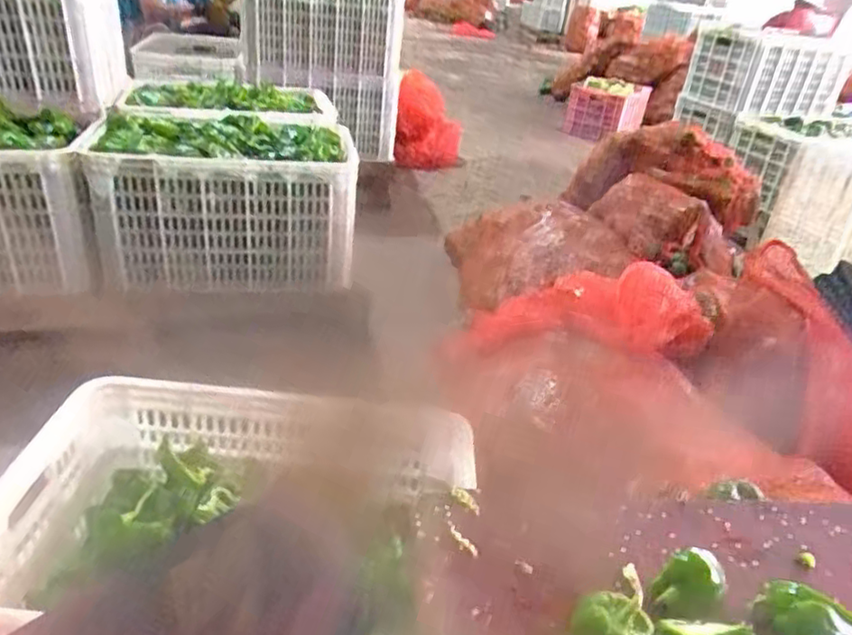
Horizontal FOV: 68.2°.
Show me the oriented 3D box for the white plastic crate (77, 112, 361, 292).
[{"bbox_3d":[-0.420,-0.253,1.359,0.493,0.286,0.307,1,30,-12],"label":"white plastic crate"}]

